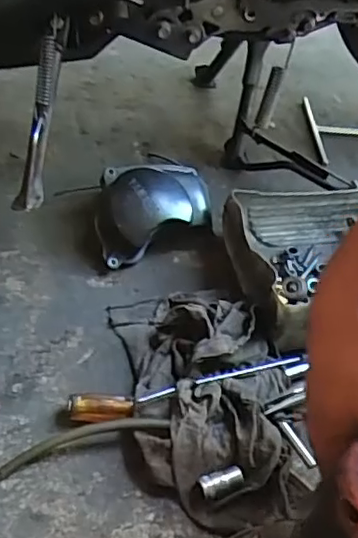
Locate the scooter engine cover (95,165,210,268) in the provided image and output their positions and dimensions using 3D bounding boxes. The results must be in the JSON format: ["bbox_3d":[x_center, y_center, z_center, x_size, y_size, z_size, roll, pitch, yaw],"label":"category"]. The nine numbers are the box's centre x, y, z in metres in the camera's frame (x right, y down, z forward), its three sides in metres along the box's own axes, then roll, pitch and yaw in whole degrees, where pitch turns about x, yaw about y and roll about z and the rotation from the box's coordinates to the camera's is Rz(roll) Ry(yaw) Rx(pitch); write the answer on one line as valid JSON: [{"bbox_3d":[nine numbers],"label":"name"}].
[{"bbox_3d":[-0.030,-0.068,0.737,0.144,0.079,0.122,-5,46,-10],"label":"scooter engine cover"}]

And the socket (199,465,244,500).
[{"bbox_3d":[0.038,0.189,0.525,0.040,0.016,0.022,-14,48,-20],"label":"socket"}]

